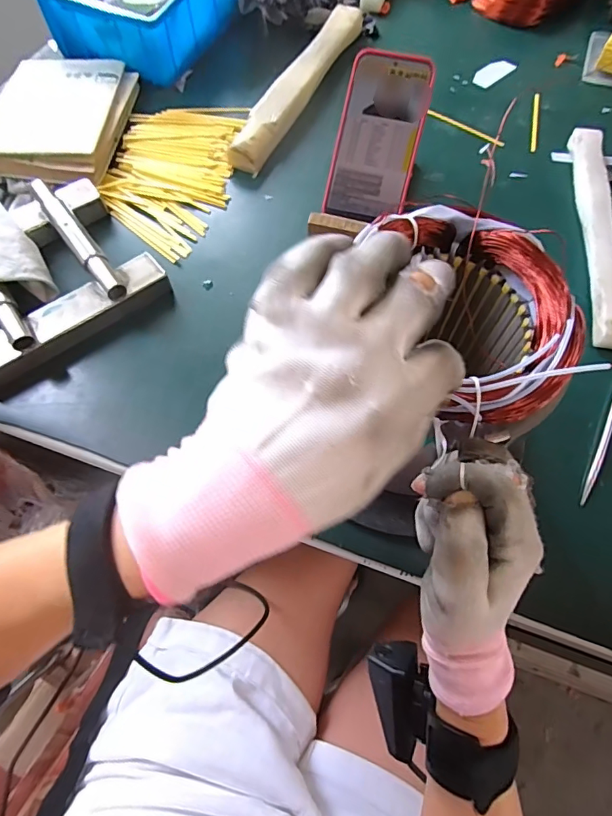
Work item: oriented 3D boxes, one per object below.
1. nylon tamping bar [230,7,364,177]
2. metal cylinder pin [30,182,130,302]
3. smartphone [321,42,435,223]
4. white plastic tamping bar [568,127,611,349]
[{"bbox_3d":[-0.005,-0.425,0.609,0.040,0.035,0.338,22,67,11],"label":"nylon tamping bar"},{"bbox_3d":[-0.231,-0.172,0.469,0.022,0.020,0.176,-35,69,-15],"label":"metal cylinder pin"},{"bbox_3d":[0.073,-0.271,0.473,0.081,0.009,0.159,14,101,7],"label":"smartphone"},{"bbox_3d":[0.311,-0.190,0.497,0.035,0.017,0.301,8,65,5],"label":"white plastic tamping bar"}]

